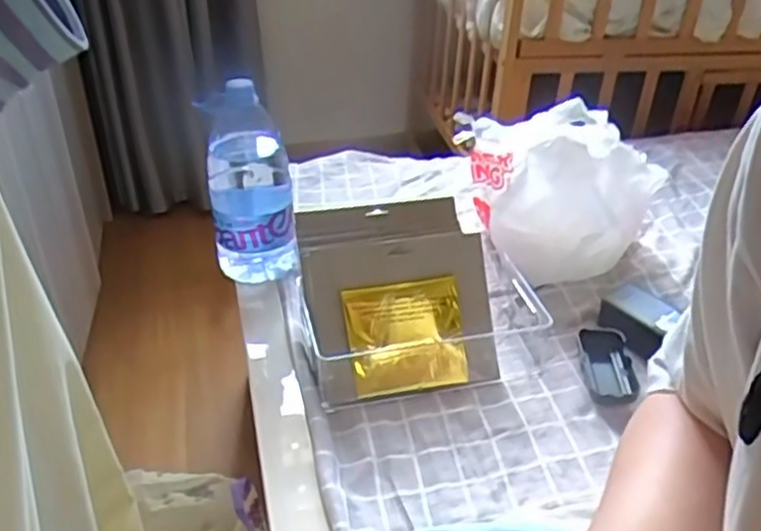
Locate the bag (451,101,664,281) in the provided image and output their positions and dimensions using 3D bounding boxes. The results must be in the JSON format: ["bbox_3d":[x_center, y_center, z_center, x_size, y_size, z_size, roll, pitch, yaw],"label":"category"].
[{"bbox_3d":[0.212,-0.093,0.949,0.266,0.198,0.142,12,35,18],"label":"bag"}]

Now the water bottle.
[{"bbox_3d":[-0.161,-0.108,0.901,0.096,0.261,0.111,-4,33,-7],"label":"water bottle"}]

